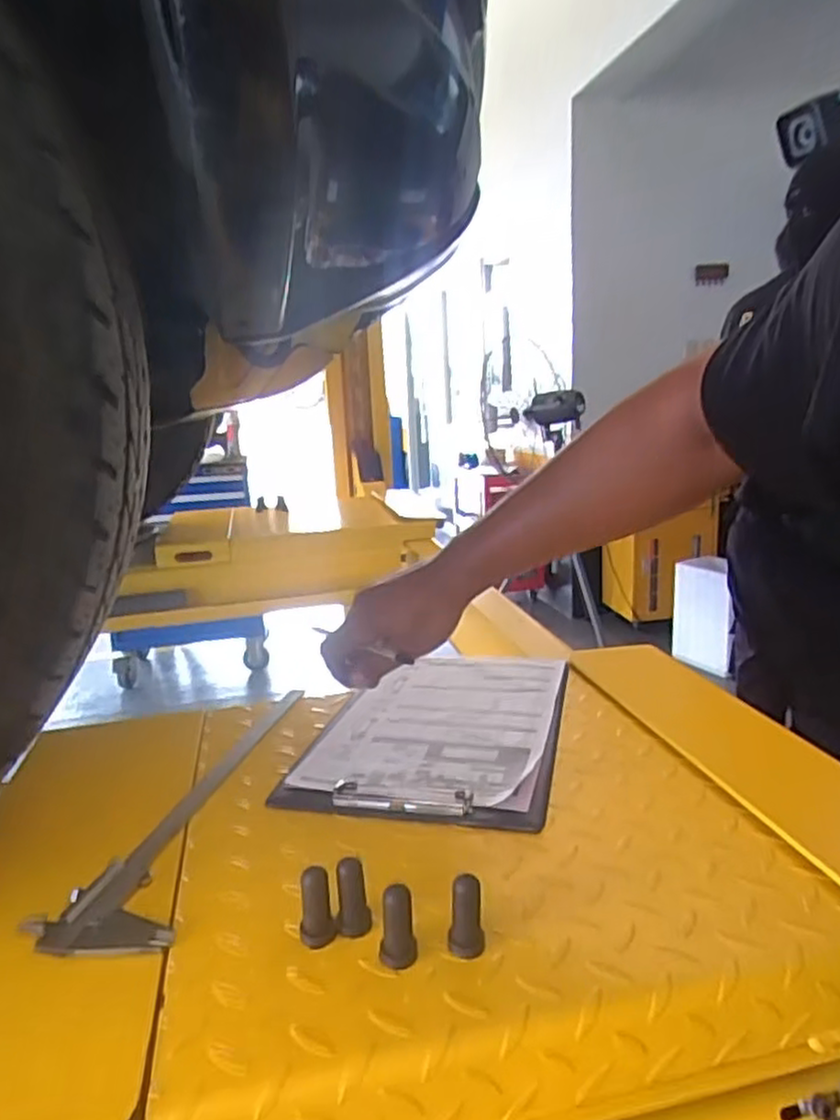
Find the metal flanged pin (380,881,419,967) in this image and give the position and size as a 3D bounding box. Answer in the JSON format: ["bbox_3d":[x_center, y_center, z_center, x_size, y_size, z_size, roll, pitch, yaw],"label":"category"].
[{"bbox_3d":[-0.013,0.218,0.432,0.022,0.048,0.017,-3,13,0],"label":"metal flanged pin"}]

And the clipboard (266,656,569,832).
[{"bbox_3d":[0.020,0.164,0.742,0.233,0.011,0.341,-1,14,15],"label":"clipboard"}]

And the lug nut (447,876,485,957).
[{"bbox_3d":[0.028,0.214,0.440,0.020,0.045,0.016,-3,13,-1],"label":"lug nut"}]

